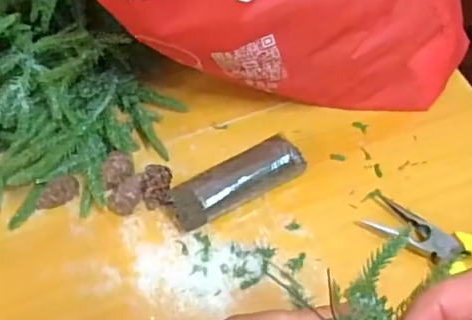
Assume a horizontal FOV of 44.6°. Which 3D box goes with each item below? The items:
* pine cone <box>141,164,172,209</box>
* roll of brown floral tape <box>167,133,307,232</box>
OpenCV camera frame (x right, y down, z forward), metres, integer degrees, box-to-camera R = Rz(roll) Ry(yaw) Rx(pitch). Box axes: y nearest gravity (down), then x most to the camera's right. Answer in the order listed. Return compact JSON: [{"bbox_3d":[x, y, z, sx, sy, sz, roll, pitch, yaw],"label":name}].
[{"bbox_3d":[-0.063,0.021,0.462,0.023,0.016,0.031,-4,56,2],"label":"pine cone"},{"bbox_3d":[0.002,0.020,0.453,0.112,0.030,0.039,-30,59,-15],"label":"roll of brown floral tape"}]

